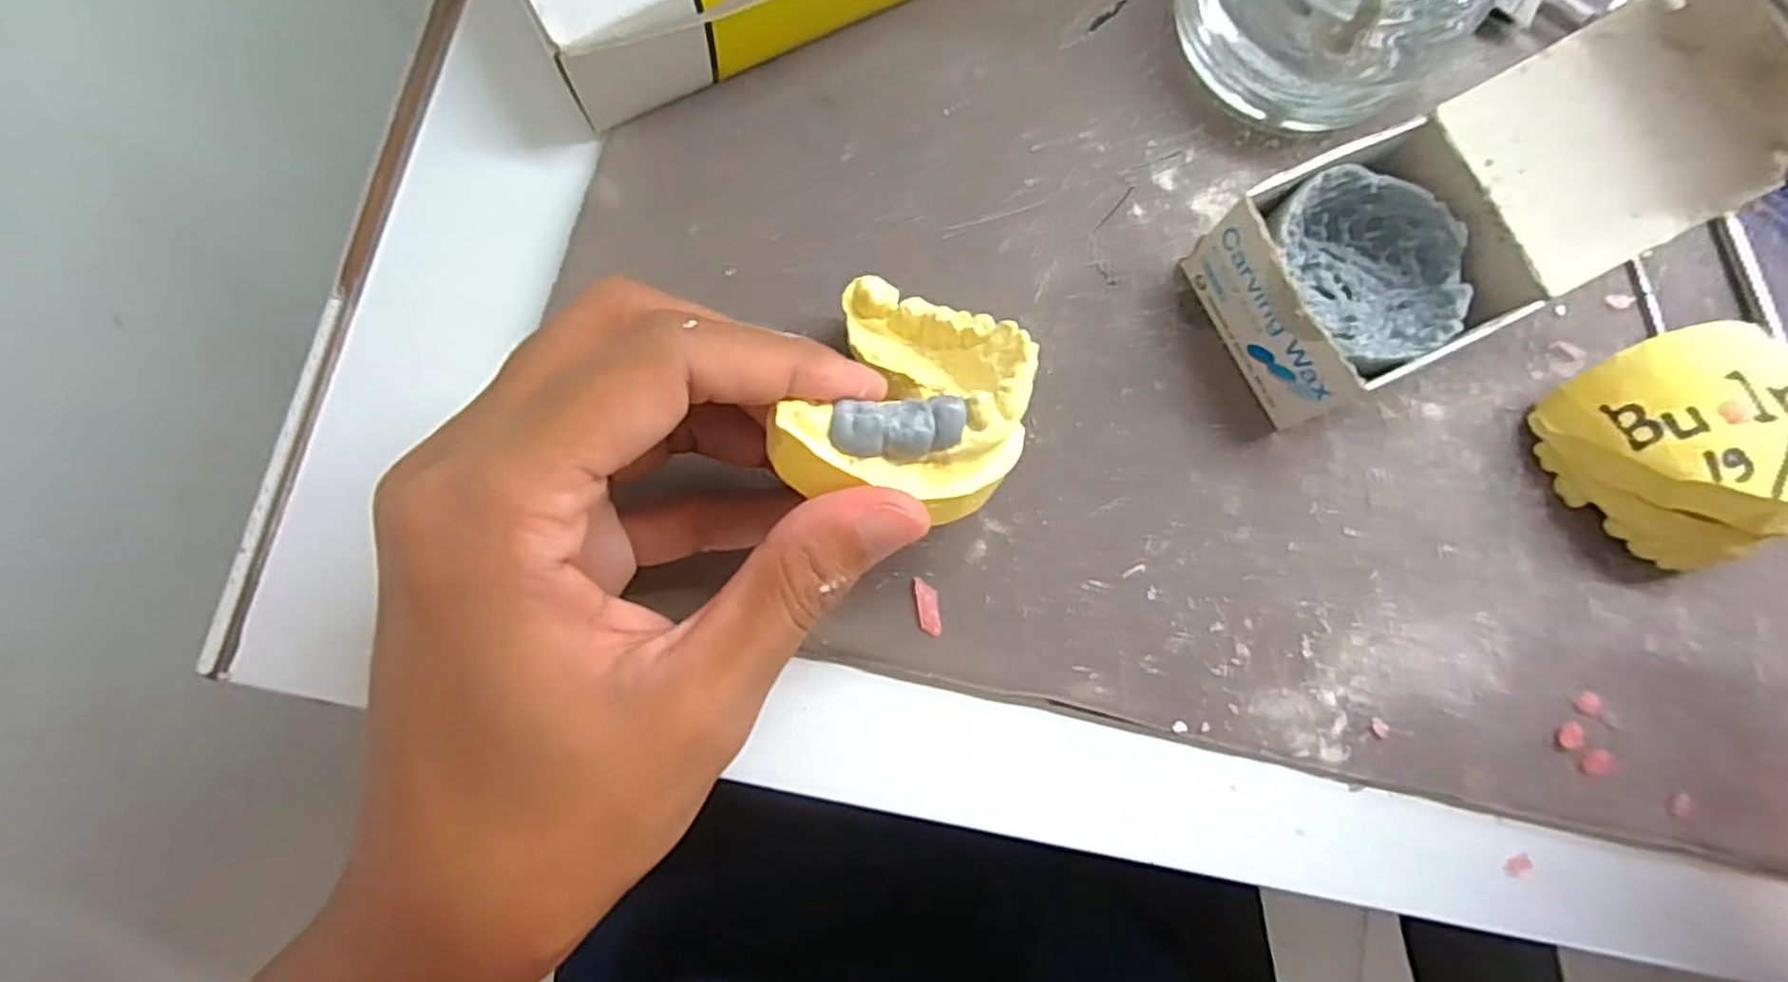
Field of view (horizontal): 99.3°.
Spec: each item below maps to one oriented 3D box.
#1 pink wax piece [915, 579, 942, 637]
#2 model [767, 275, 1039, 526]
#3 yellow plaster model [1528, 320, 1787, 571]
[{"bbox_3d":[0.009,0.029,0.189,0.005,0.004,0.014,-9,82,-5],"label":"pink wax piece"},{"bbox_3d":[0.000,-0.022,0.166,0.057,0.059,0.032,-10,120,-16],"label":"model"},{"bbox_3d":[0.201,-0.011,0.192,0.049,0.036,0.055,-19,83,-6],"label":"yellow plaster model"}]

